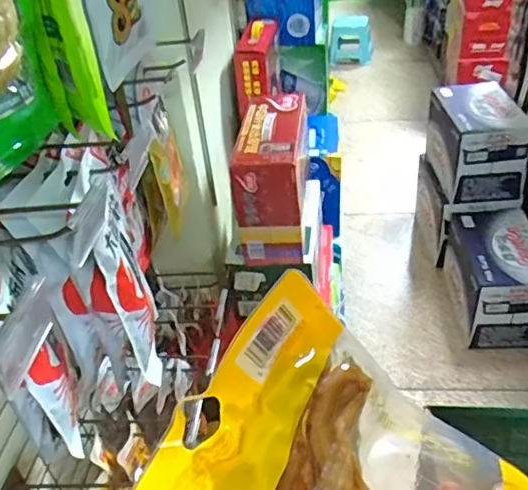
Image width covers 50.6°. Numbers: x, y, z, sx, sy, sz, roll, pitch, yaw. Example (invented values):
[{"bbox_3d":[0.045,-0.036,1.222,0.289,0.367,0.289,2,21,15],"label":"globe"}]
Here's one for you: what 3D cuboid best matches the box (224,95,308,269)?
[{"bbox_3d":[0.017,-0.128,1.034,0.118,0.210,0.257,1,38,9],"label":"box"}]

